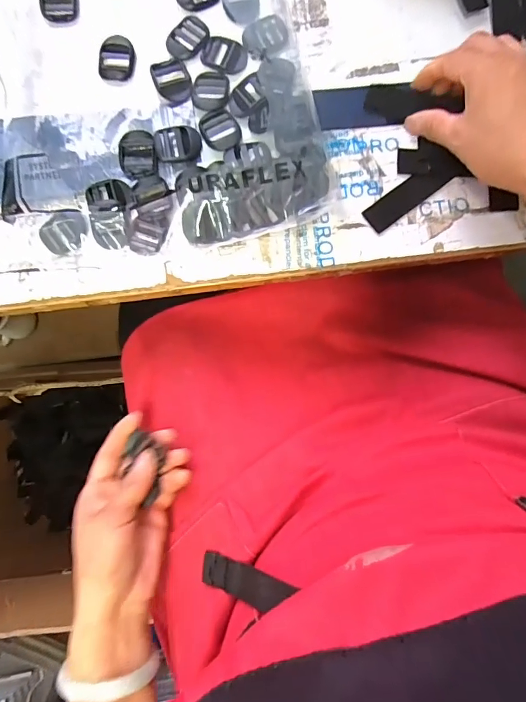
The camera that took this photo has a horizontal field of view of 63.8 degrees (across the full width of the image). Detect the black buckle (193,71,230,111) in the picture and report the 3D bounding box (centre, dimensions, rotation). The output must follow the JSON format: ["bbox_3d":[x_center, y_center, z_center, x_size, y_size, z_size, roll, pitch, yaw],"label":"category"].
[{"bbox_3d":[-0.046,-0.229,0.370,0.031,0.004,0.038,2,85,1],"label":"black buckle"}]

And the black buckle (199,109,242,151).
[{"bbox_3d":[-0.036,-0.192,0.369,0.032,0.005,0.038,-27,85,-1],"label":"black buckle"}]

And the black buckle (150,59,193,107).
[{"bbox_3d":[-0.078,-0.236,0.369,0.031,0.005,0.043,-19,84,-1],"label":"black buckle"}]

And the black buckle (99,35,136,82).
[{"bbox_3d":[-0.129,-0.259,0.375,0.030,0.011,0.036,-3,84,1],"label":"black buckle"}]

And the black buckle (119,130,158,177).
[{"bbox_3d":[-0.107,-0.169,0.361,0.031,0.006,0.039,-10,84,0],"label":"black buckle"}]

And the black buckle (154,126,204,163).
[{"bbox_3d":[-0.073,-0.179,0.362,0.038,0.006,0.031,-10,84,0],"label":"black buckle"}]

